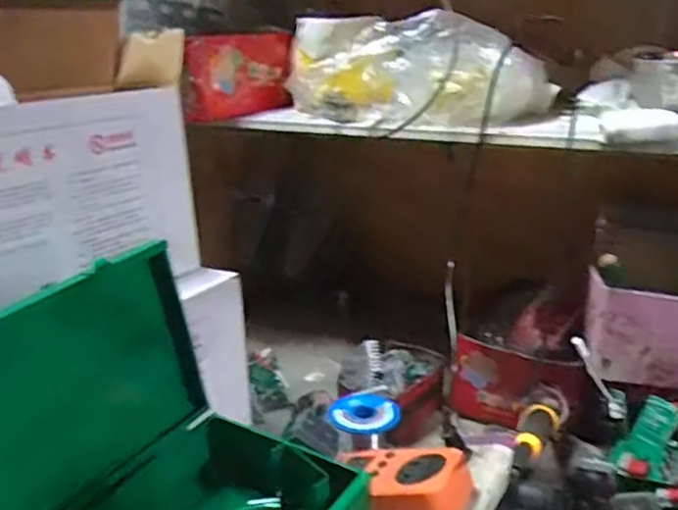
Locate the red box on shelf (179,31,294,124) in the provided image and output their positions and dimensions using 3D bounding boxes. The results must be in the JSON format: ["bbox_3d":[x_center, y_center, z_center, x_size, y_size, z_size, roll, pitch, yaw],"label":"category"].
[{"bbox_3d":[-0.114,-0.206,0.773,0.029,0.087,0.162,9,22,31],"label":"red box on shelf"}]

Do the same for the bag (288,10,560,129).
[{"bbox_3d":[0.076,-0.175,0.647,0.253,0.099,0.074,2,19,12],"label":"bag"}]

